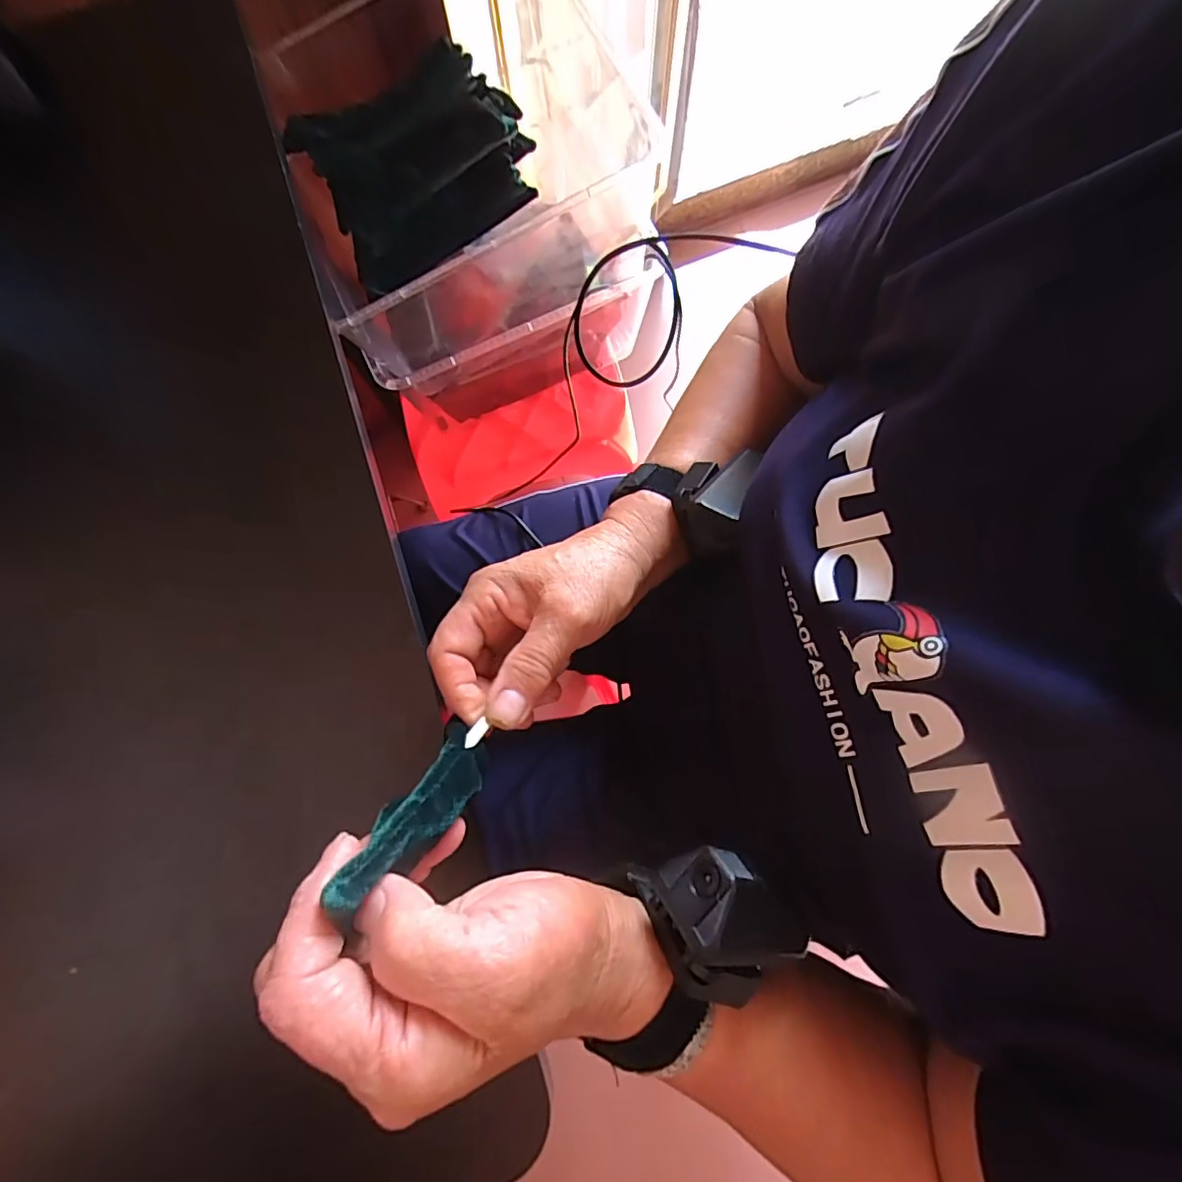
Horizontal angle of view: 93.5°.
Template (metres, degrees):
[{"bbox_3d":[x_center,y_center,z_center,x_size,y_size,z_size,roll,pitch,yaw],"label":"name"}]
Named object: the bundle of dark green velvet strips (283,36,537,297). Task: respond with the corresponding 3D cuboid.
[{"bbox_3d":[-0.159,-0.409,0.543,0.205,0.152,0.040,-24,36,4],"label":"bundle of dark green velvet strips"}]

